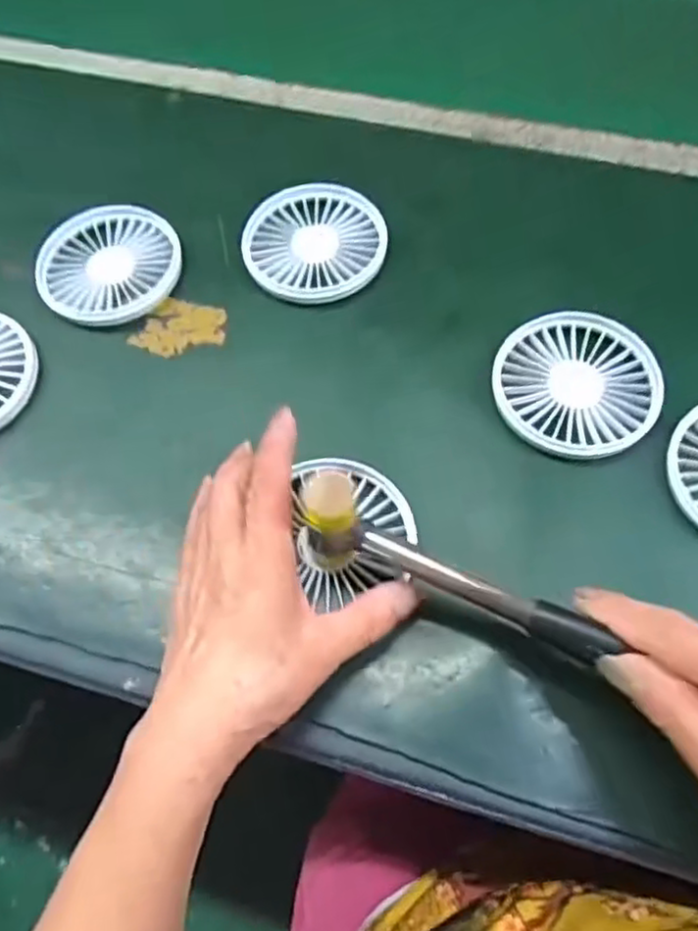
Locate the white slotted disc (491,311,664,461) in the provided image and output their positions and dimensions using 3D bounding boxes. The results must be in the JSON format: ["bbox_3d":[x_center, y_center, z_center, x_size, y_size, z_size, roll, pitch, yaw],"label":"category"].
[{"bbox_3d":[0.125,-0.047,0.386,0.087,0.006,0.089,-1,65,3],"label":"white slotted disc"}]

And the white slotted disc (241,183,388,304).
[{"bbox_3d":[-0.022,-0.144,0.442,0.088,0.008,0.092,-1,65,3],"label":"white slotted disc"}]

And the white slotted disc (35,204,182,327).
[{"bbox_3d":[-0.151,-0.128,0.441,0.087,0.012,0.083,-1,65,3],"label":"white slotted disc"}]

